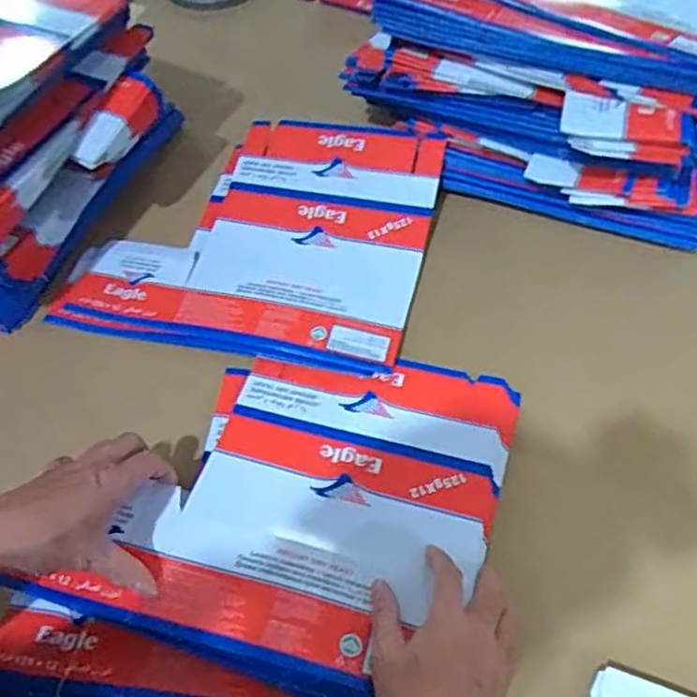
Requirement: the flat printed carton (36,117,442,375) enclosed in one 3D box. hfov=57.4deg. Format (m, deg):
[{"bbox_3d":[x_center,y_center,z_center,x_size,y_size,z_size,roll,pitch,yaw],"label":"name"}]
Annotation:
[{"bbox_3d":[-0.097,-0.130,0.702,0.356,0.028,0.300,9,62,13],"label":"flat printed carton"}]

